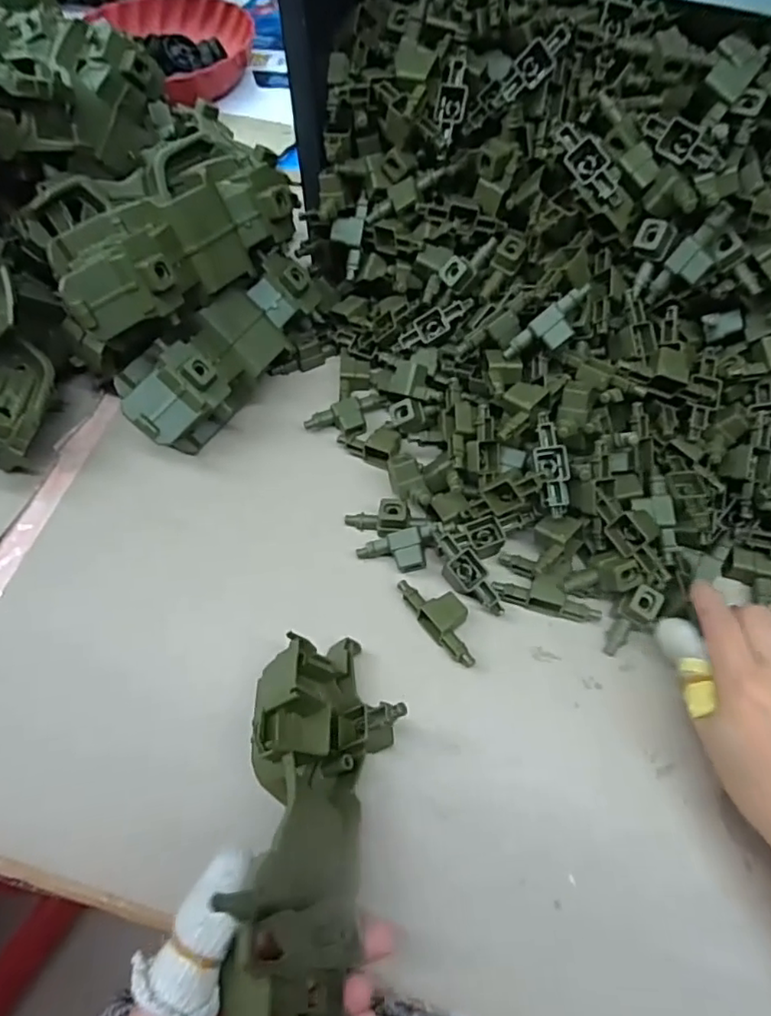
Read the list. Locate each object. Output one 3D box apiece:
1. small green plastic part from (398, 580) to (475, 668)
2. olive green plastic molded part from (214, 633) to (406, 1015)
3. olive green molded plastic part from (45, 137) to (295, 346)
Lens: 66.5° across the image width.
[{"bbox_3d":[0.038,0.068,0.373,0.030,0.018,0.067,-33,66,-15],"label":"small green plastic part"},{"bbox_3d":[-0.035,0.151,0.295,0.072,0.060,0.184,15,47,-15],"label":"olive green plastic molded part"},{"bbox_3d":[-0.141,-0.184,0.407,0.178,0.084,0.072,-40,66,-19],"label":"olive green molded plastic part"}]

